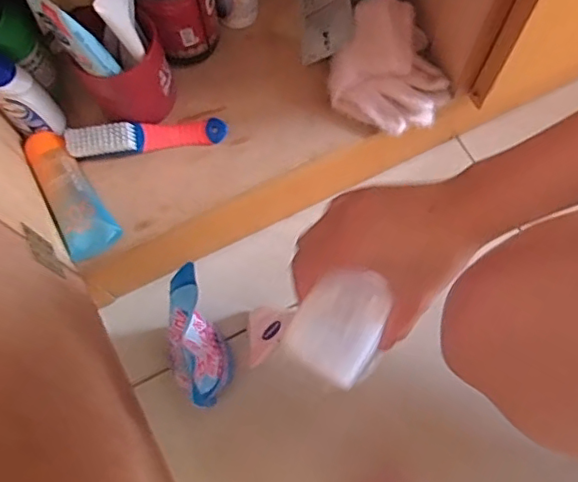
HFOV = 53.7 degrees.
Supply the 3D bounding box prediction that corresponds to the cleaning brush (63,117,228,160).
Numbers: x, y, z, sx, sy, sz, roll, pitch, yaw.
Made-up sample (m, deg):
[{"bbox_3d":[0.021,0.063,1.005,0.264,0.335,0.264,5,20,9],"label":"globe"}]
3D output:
[{"bbox_3d":[-0.142,-0.105,0.564,0.154,0.034,0.031,-8,72,-1],"label":"cleaning brush"}]

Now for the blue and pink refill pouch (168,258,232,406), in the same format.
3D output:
[{"bbox_3d":[-0.089,0.101,0.557,0.052,0.145,0.115,-19,73,-5],"label":"blue and pink refill pouch"}]

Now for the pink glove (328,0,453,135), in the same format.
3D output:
[{"bbox_3d":[0.105,-0.175,0.565,0.118,0.056,0.113,18,73,7],"label":"pink glove"}]

